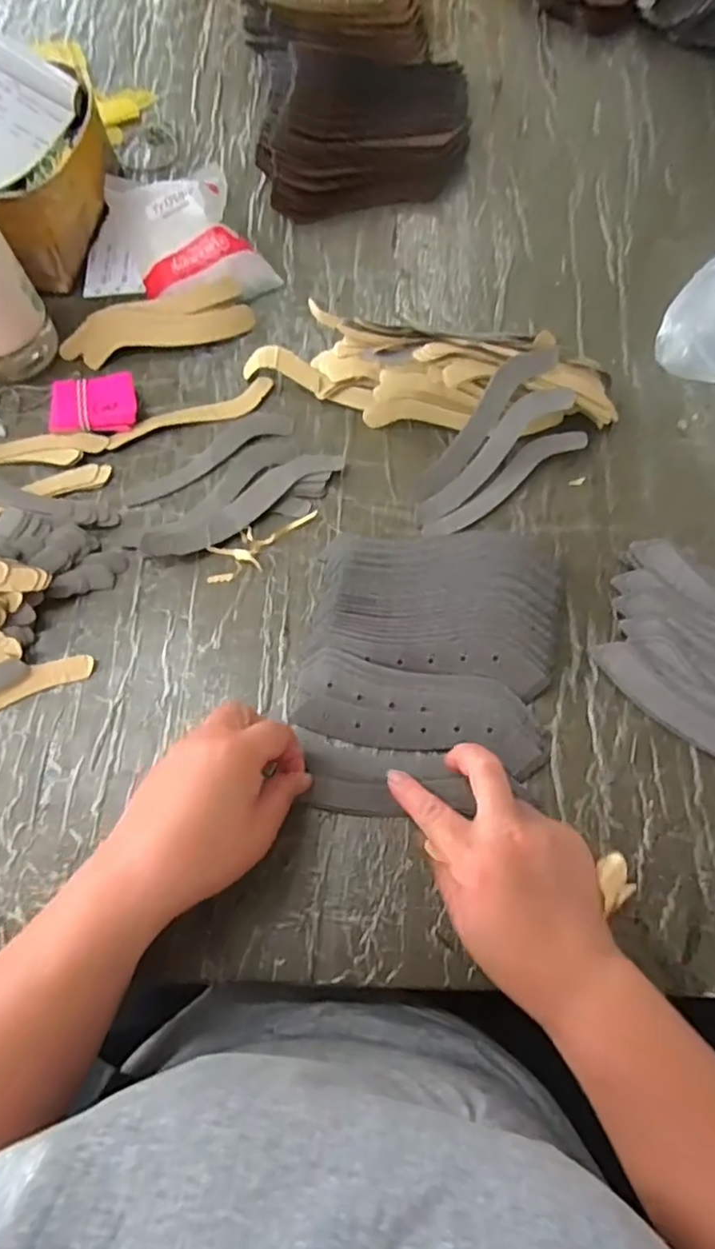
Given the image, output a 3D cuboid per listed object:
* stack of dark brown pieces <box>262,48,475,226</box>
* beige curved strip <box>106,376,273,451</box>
[{"bbox_3d":[0.007,-0.483,0.619,0.206,0.065,0.148,0,68,3],"label":"stack of dark brown pieces"},{"bbox_3d":[-0.140,-0.177,0.537,0.145,0.006,0.026,-23,69,-6],"label":"beige curved strip"}]

